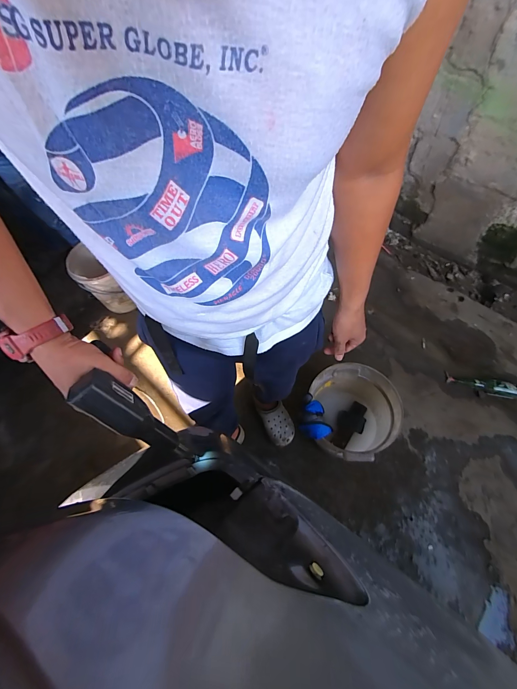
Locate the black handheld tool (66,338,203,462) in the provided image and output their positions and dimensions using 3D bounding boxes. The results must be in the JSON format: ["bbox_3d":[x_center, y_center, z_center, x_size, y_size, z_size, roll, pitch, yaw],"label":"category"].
[{"bbox_3d":[-0.163,0.119,0.411,0.048,0.224,0.035,-46,39,-14],"label":"black handheld tool"}]

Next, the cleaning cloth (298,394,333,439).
[{"bbox_3d":[0.195,0.244,0.967,0.111,0.067,0.145,10,70,5],"label":"cleaning cloth"}]

